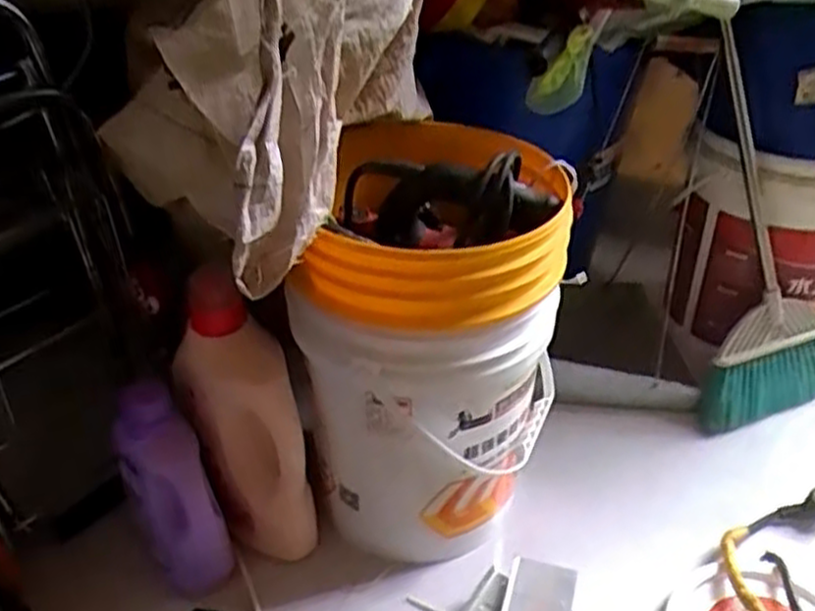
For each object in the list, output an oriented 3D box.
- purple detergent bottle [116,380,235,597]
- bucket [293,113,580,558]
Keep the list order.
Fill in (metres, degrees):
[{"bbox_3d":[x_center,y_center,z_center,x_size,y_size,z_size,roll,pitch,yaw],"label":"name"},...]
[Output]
[{"bbox_3d":[-0.272,0.225,0.909,0.080,0.267,0.112,-19,20,-24],"label":"purple detergent bottle"},{"bbox_3d":[0.033,0.043,0.942,0.274,0.448,0.311,13,38,16],"label":"bucket"}]

